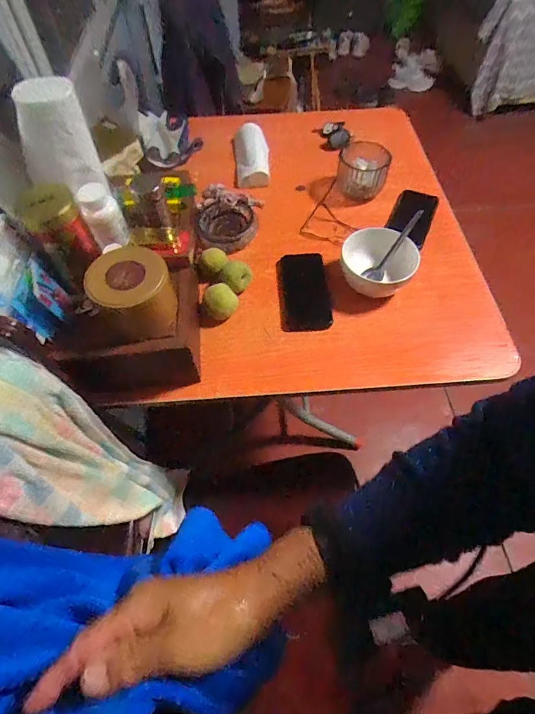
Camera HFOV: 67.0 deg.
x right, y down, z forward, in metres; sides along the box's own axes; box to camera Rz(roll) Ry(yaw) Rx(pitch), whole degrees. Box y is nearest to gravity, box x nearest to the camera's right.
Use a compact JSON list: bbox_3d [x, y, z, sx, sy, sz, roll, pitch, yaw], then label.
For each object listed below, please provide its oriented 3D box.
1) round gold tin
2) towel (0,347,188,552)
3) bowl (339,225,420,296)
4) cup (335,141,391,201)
[{"bbox_3d":[-0.176,-0.082,0.542,0.100,0.093,0.086,-16,58,-8],"label":"round gold tin"},{"bbox_3d":[-0.241,0.167,0.576,0.133,0.498,0.166,18,59,14],"label":"towel"},{"bbox_3d":[0.193,-0.158,0.699,0.122,0.066,0.121,0,62,0],"label":"bowl"},{"bbox_3d":[0.196,-0.382,0.833,0.100,0.079,0.083,11,58,9],"label":"cup"}]

